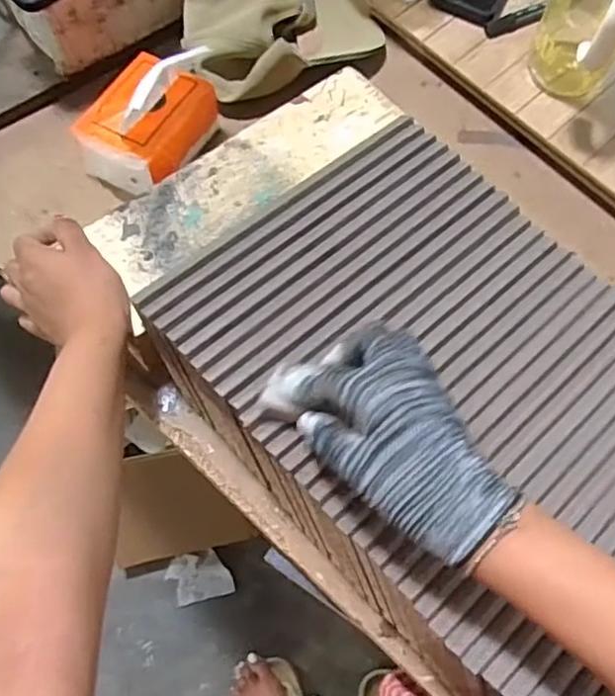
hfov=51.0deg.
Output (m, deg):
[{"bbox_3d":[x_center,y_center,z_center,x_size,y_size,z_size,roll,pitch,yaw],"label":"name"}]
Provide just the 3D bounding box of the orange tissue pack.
[{"bbox_3d":[-0.155,-0.224,0.615,0.094,0.103,0.130,21,64,11],"label":"orange tissue pack"}]

